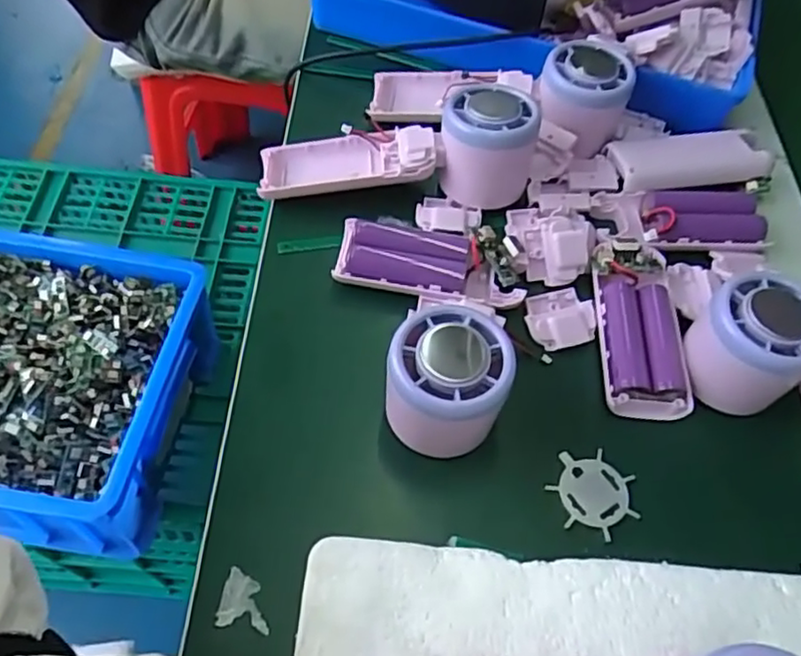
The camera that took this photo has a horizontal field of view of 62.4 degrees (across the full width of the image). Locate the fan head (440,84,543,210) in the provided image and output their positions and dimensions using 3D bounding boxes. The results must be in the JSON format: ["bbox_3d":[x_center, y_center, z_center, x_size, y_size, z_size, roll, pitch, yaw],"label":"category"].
[{"bbox_3d":[0.053,-0.113,0.393,0.054,0.045,0.058,17,58,6],"label":"fan head"}]

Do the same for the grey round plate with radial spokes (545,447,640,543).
[{"bbox_3d":[0.090,0.077,0.312,0.041,0.004,0.039,2,57,-3],"label":"grey round plate with radial spokes"}]

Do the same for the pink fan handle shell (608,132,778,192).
[{"bbox_3d":[0.184,-0.108,0.419,0.099,0.011,0.039,-5,58,-8],"label":"pink fan handle shell"}]

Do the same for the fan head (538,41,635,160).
[{"bbox_3d":[0.116,-0.146,0.421,0.050,0.046,0.051,2,57,-3],"label":"fan head"}]

